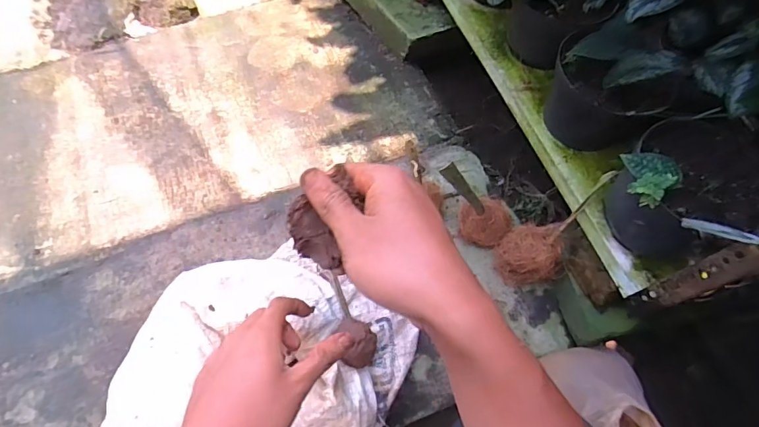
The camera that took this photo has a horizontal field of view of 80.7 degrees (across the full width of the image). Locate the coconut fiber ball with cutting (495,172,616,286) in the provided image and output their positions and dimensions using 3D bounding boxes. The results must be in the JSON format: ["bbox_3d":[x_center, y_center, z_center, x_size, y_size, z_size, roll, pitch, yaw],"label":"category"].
[{"bbox_3d":[0.277,0.031,0.729,0.103,0.203,0.150,39,70,15],"label":"coconut fiber ball with cutting"}]

